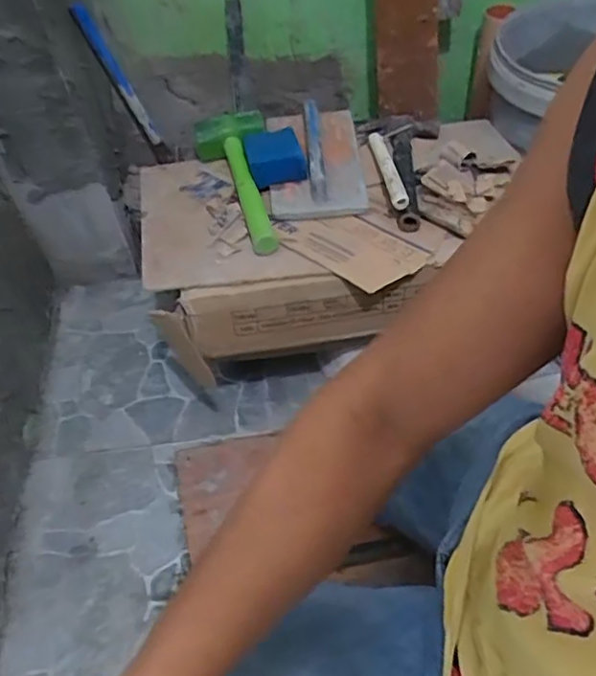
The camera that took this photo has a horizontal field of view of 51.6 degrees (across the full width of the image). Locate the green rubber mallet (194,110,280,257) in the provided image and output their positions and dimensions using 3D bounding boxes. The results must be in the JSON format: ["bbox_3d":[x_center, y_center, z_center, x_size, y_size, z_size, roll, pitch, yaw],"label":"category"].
[{"bbox_3d":[-0.087,-0.237,0.911,0.114,0.054,0.297,-11,49,-3],"label":"green rubber mallet"}]

